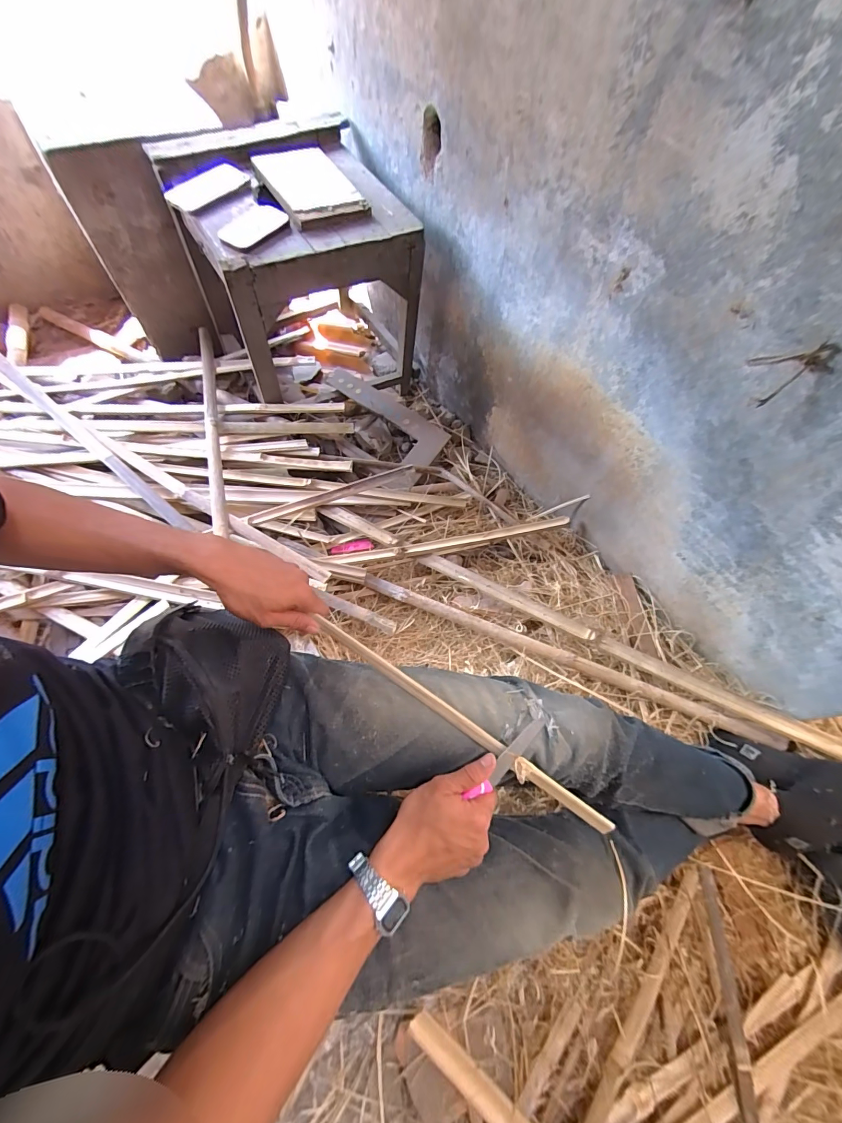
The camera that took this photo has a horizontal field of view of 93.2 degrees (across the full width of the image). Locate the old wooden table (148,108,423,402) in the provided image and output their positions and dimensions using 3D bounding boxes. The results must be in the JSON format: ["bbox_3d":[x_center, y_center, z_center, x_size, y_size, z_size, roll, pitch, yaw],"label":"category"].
[{"bbox_3d":[-0.306,-0.745,1.040,0.499,0.418,0.578,-23,68,-13],"label":"old wooden table"}]

